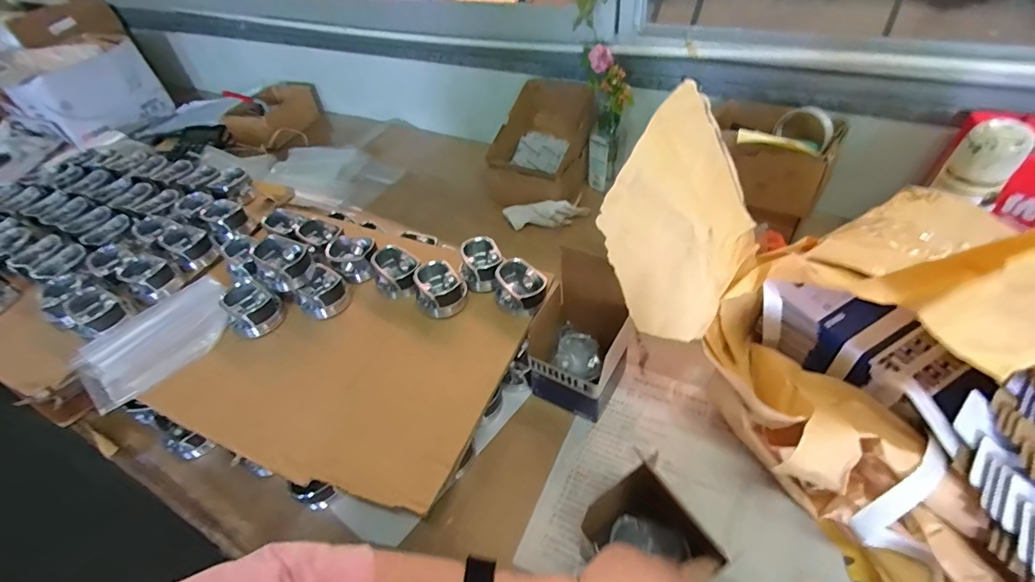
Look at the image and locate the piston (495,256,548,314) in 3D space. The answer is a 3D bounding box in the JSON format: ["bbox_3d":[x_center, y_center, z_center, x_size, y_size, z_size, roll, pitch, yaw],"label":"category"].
[{"bbox_3d":[0.005,-0.004,0.662,0.074,0.051,0.082,-3,47,5],"label":"piston"}]

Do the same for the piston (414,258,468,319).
[{"bbox_3d":[-0.115,-0.002,0.677,0.069,0.052,0.075,-4,47,4],"label":"piston"}]

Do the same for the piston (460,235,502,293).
[{"bbox_3d":[-0.056,-0.041,0.706,0.062,0.053,0.072,-5,46,3],"label":"piston"}]

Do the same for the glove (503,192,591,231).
[{"bbox_3d":[0.047,-0.148,0.877,0.154,0.049,0.044,-3,47,5],"label":"glove"}]

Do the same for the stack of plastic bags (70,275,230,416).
[{"bbox_3d":[-0.508,0.066,0.655,0.130,0.029,0.206,24,54,27],"label":"stack of plastic bags"}]

